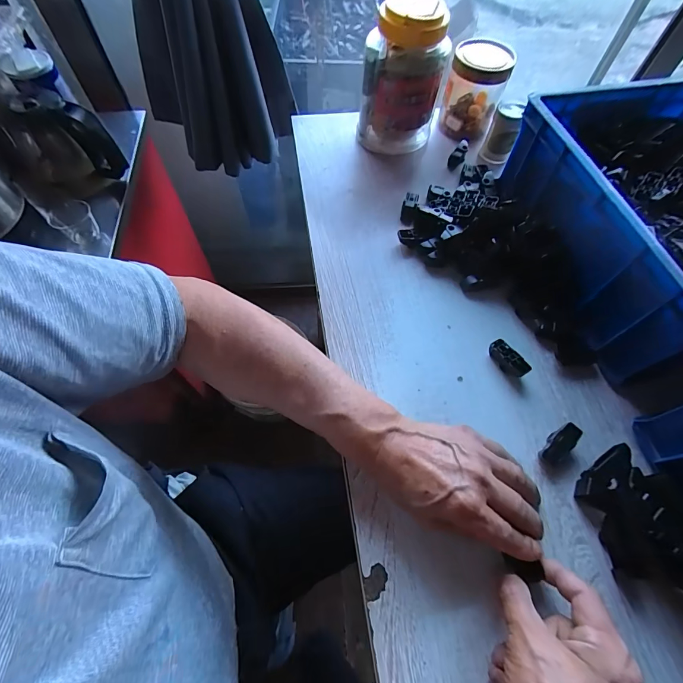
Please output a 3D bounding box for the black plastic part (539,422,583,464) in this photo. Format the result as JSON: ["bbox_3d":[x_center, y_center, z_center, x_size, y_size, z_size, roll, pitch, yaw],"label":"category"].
[{"bbox_3d":[0.213,0.099,0.350,0.046,0.011,0.021,-41,68,-4],"label":"black plastic part"}]

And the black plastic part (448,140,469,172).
[{"bbox_3d":[0.183,-0.291,0.558,0.020,0.016,0.055,30,79,16],"label":"black plastic part"}]

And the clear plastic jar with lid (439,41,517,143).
[{"bbox_3d":[0.204,-0.380,0.555,0.082,0.114,0.081,1,63,-2],"label":"clear plastic jar with lid"}]

